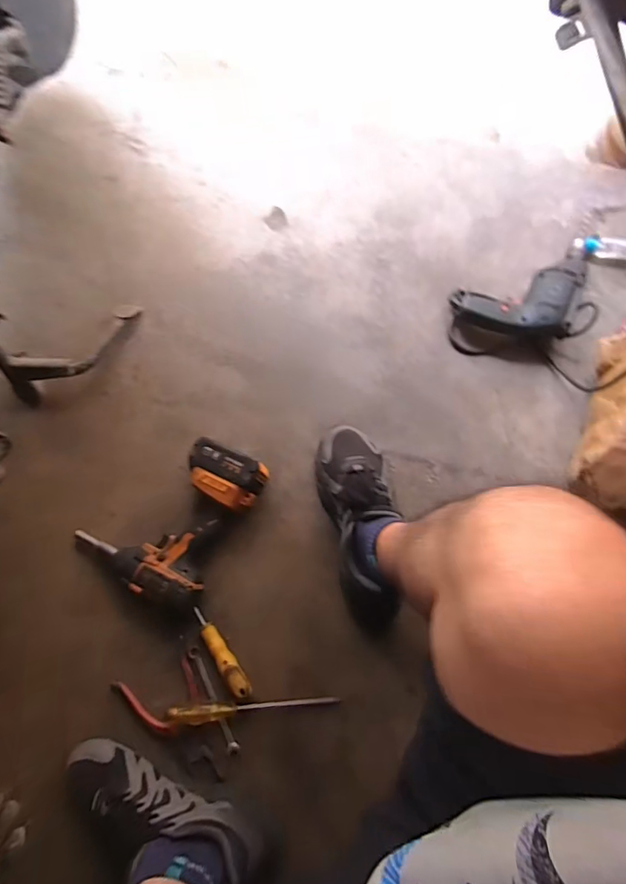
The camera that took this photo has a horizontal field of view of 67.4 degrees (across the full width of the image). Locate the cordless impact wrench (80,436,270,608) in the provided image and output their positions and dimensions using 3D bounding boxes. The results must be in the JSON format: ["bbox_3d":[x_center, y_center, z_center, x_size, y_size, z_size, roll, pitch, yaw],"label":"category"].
[{"bbox_3d":[-0.209,0.099,0.692,0.205,0.089,0.237,29,77,6],"label":"cordless impact wrench"}]

